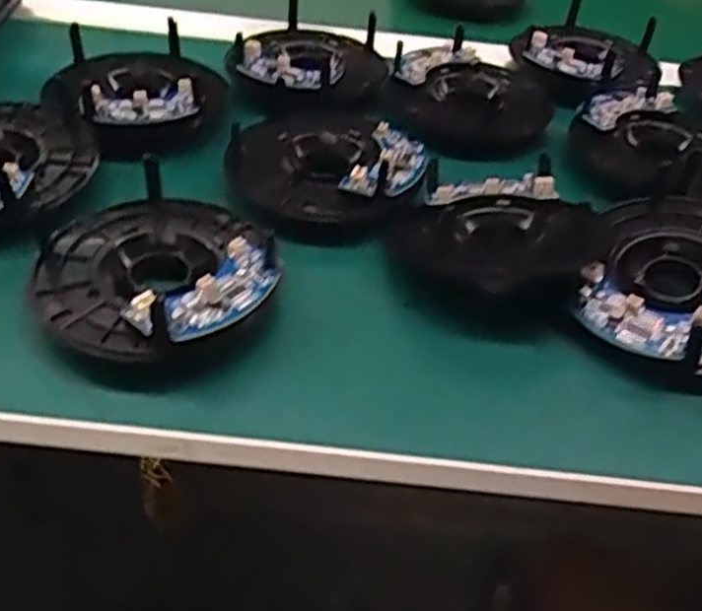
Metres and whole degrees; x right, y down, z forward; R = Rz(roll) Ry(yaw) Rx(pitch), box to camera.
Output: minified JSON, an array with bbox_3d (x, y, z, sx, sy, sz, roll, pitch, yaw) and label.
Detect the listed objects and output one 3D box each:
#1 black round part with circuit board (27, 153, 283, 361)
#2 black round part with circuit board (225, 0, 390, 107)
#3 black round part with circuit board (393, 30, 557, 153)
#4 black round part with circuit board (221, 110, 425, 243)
[{"bbox_3d":[-0.082,-0.018,0.310,0.096,0.028,0.098,-5,44,-13],"label":"black round part with circuit board"},{"bbox_3d":[-0.025,-0.161,0.464,0.092,0.029,0.108,12,43,6],"label":"black round part with circuit board"},{"bbox_3d":[0.077,-0.131,0.448,0.096,0.021,0.103,4,43,-4],"label":"black round part with circuit board"},{"bbox_3d":[-0.013,-0.076,0.380,0.102,0.023,0.105,4,43,-4],"label":"black round part with circuit board"}]

